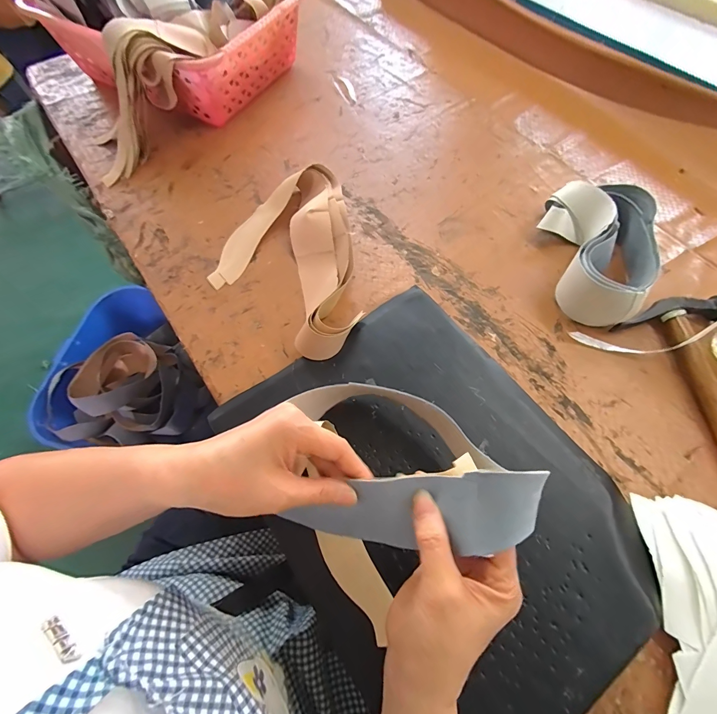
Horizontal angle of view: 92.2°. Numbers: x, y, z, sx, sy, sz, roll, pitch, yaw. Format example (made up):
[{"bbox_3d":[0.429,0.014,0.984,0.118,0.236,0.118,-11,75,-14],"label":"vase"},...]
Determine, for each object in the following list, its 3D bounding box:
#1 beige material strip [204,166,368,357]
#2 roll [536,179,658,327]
[{"bbox_3d":[-0.068,-0.145,0.479,0.260,0.046,0.229,39,70,15],"label":"beige material strip"},{"bbox_3d":[0.327,-0.153,0.482,0.131,0.068,0.219,18,66,7],"label":"roll"}]

